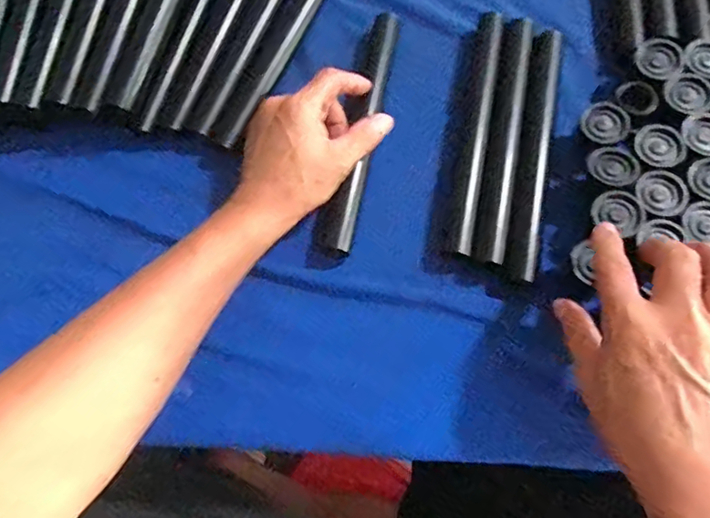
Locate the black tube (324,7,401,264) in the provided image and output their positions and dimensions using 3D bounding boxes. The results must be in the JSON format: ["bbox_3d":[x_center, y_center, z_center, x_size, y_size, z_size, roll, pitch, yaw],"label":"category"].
[{"bbox_3d":[0.005,-0.111,0.444,0.028,0.017,0.220,11,74,2],"label":"black tube"}]

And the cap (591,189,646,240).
[{"bbox_3d":[0.193,-0.034,0.394,0.034,0.009,0.032,27,77,12],"label":"cap"}]

